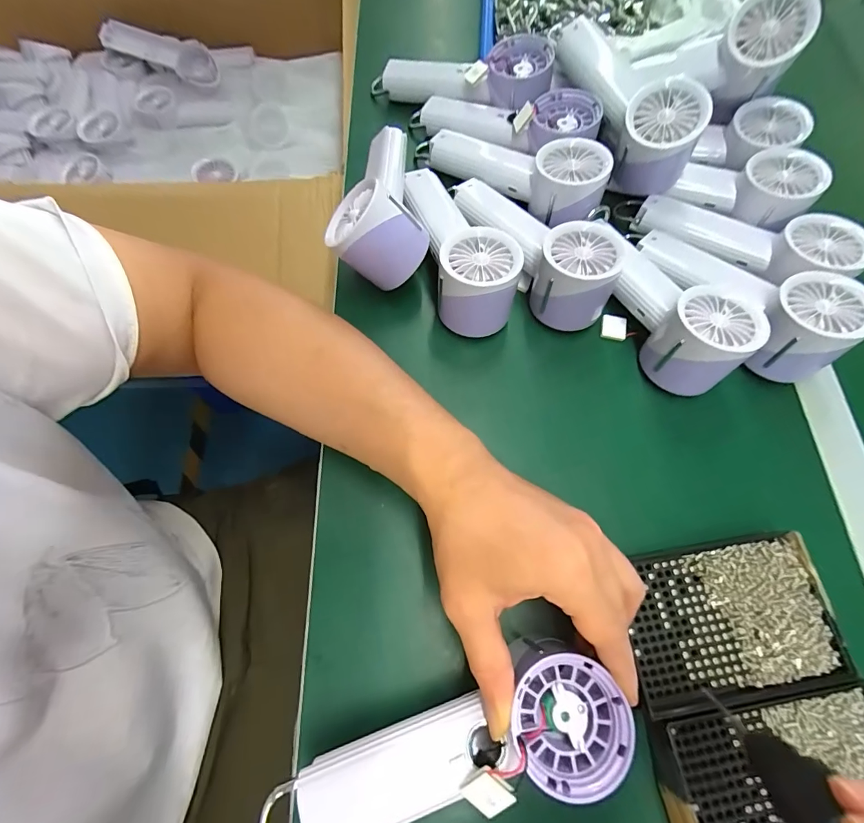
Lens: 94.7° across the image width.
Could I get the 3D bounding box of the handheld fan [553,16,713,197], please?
[{"bbox_3d":[0.168,-0.280,0.364,0.056,0.075,0.172,-22,72,-9],"label":"handheld fan"}]

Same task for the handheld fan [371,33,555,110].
[{"bbox_3d":[0.027,-0.348,0.413,0.193,0.039,0.064,15,69,21],"label":"handheld fan"}]

